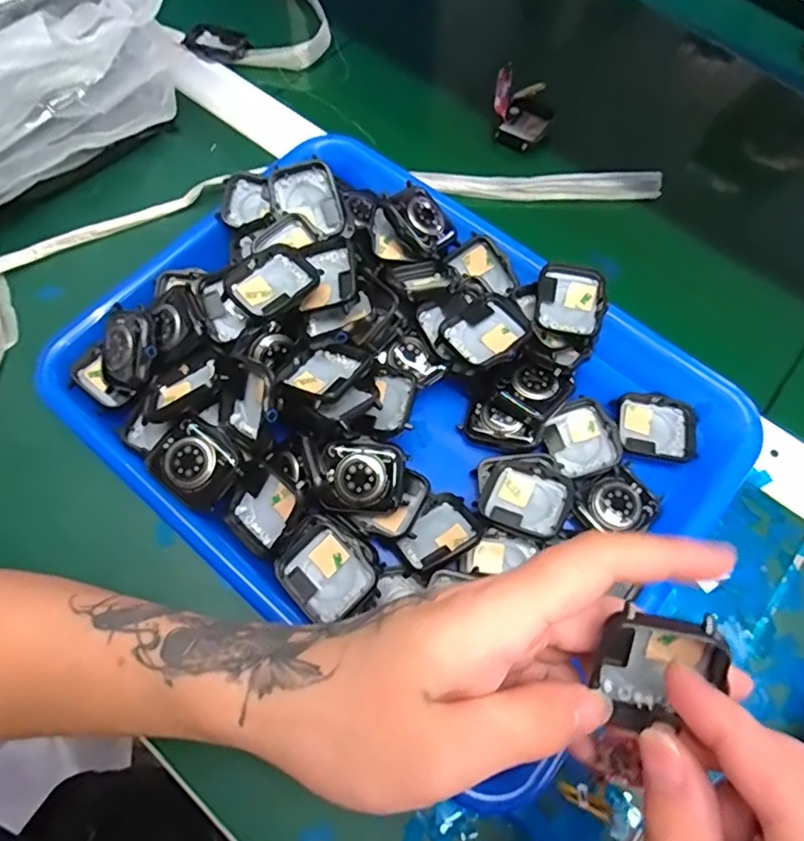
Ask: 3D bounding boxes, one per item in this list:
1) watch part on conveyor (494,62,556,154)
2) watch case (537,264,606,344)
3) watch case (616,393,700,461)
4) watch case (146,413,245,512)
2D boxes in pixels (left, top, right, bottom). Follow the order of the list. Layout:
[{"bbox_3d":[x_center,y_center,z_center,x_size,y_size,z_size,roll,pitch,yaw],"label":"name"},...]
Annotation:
[{"bbox_3d":[0.090,-0.229,0.422,0.043,0.028,0.060,6,68,2],"label":"watch part on conveyor"},{"bbox_3d":[0.094,-0.066,0.319,0.037,0.008,0.042,8,68,3],"label":"watch case"},{"bbox_3d":[0.143,0.004,0.321,0.044,0.006,0.036,13,68,5],"label":"watch case"},{"bbox_3d":[-0.102,0.021,0.284,0.042,0.014,0.037,35,72,13],"label":"watch case"}]

